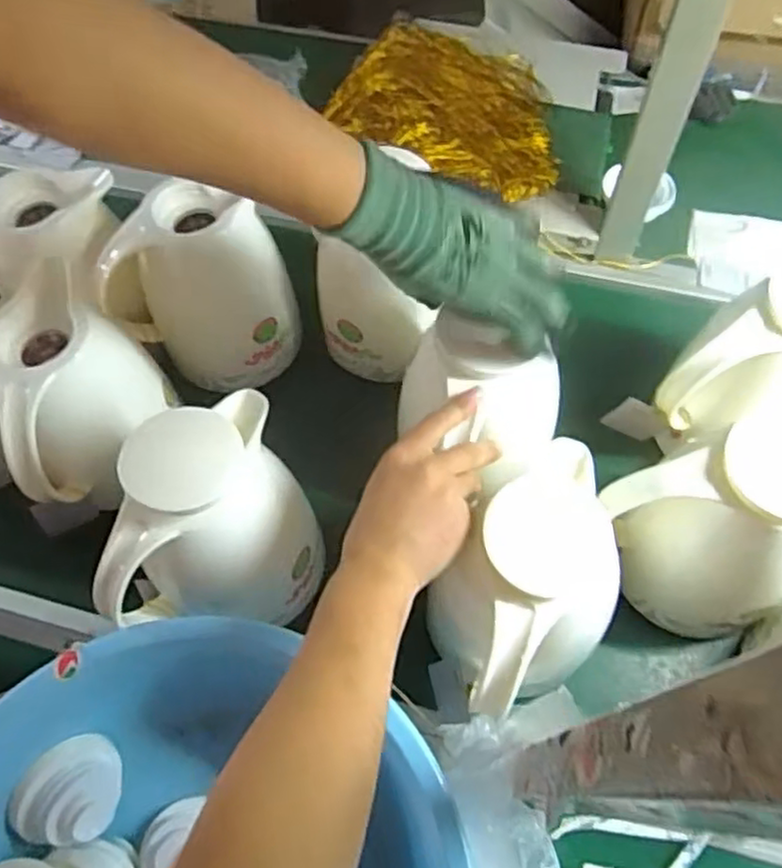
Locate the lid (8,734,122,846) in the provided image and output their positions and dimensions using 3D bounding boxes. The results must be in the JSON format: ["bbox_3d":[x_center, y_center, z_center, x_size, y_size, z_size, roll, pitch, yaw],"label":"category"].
[{"bbox_3d":[-0.242,0.269,0.523,0.077,0.040,0.075,17,57,-28],"label":"lid"}]

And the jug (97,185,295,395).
[{"bbox_3d":[-0.183,-0.131,0.671,0.126,0.181,0.133,38,69,20],"label":"jug"}]

